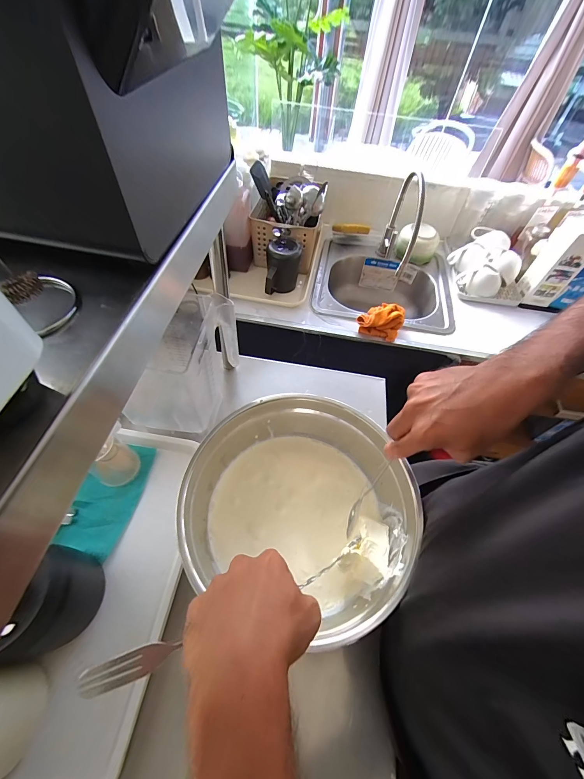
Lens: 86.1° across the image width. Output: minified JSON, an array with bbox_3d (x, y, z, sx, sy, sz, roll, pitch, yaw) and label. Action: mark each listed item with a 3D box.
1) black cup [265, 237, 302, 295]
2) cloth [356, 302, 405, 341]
[{"bbox_3d":[-0.022,-0.320,0.819,0.088,0.106,0.111,3,55,-3],"label":"black cup"},{"bbox_3d":[0.218,-0.174,0.770,0.106,0.060,0.081,16,56,6],"label":"cloth"}]

